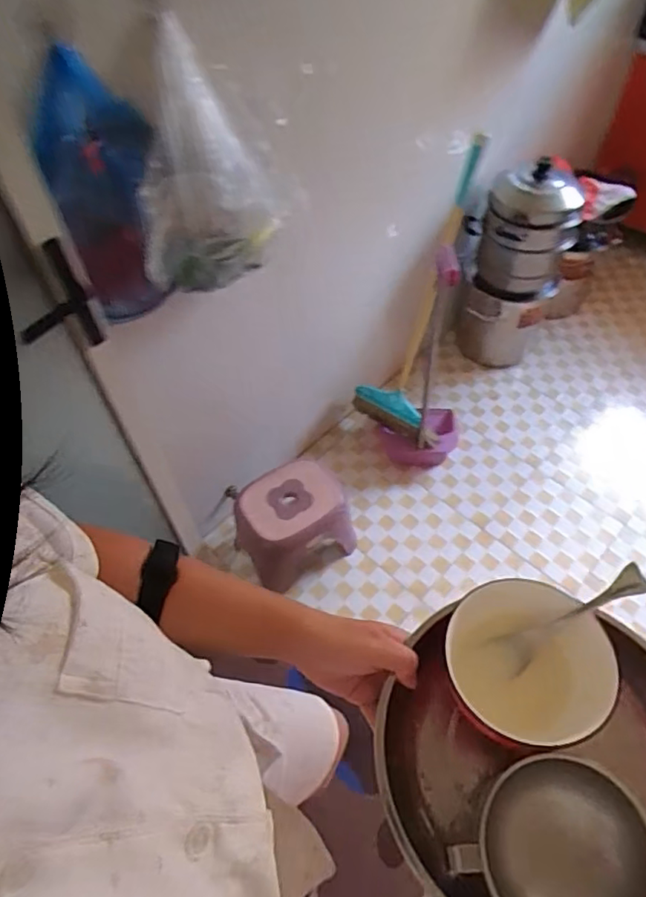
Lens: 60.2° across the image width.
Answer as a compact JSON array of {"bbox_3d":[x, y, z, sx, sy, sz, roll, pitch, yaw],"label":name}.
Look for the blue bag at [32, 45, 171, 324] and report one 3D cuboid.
[{"bbox_3d":[-0.328,-0.382,0.873,0.153,0.357,0.090,-12,54,-8],"label":"blue bag"}]

